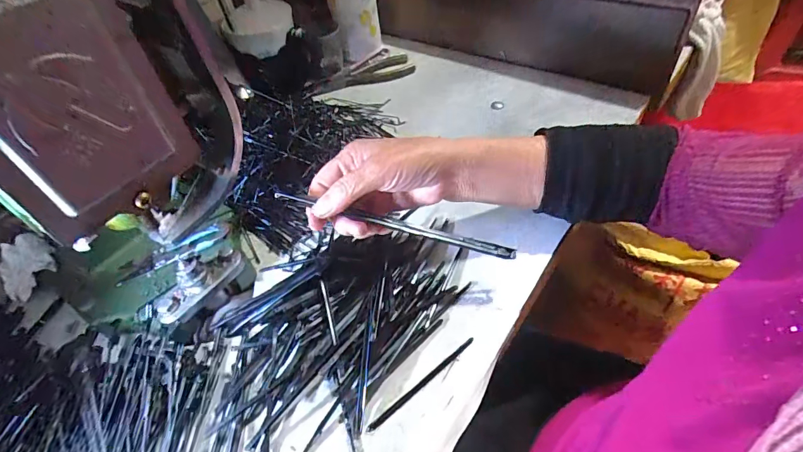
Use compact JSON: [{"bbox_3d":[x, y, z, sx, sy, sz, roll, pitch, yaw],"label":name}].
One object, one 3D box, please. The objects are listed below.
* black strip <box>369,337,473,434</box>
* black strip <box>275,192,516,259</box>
[{"bbox_3d":[0.016,0.114,0.300,0.099,0.004,0.005,-34,54,-21],"label":"black strip"},{"bbox_3d":[-0.002,-0.001,0.318,0.187,0.008,0.009,15,51,-5],"label":"black strip"}]

